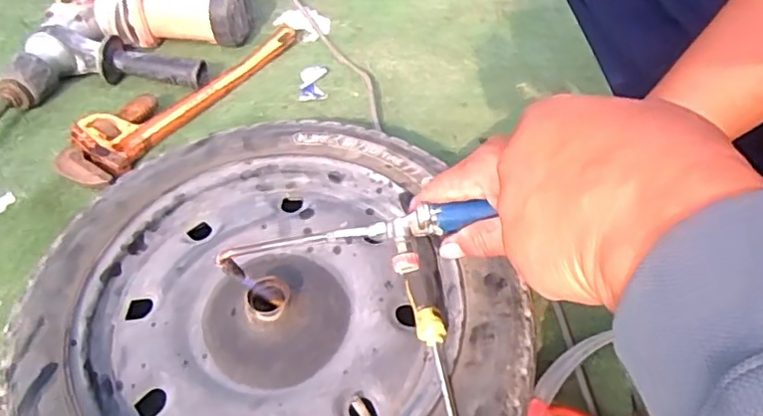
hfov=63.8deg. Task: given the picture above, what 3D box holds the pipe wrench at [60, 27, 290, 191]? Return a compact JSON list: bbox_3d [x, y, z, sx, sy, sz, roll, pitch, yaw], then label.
[{"bbox_3d":[-0.248,-0.151,0.778,0.081,0.035,0.372,25,55,19],"label":"pipe wrench"}]

